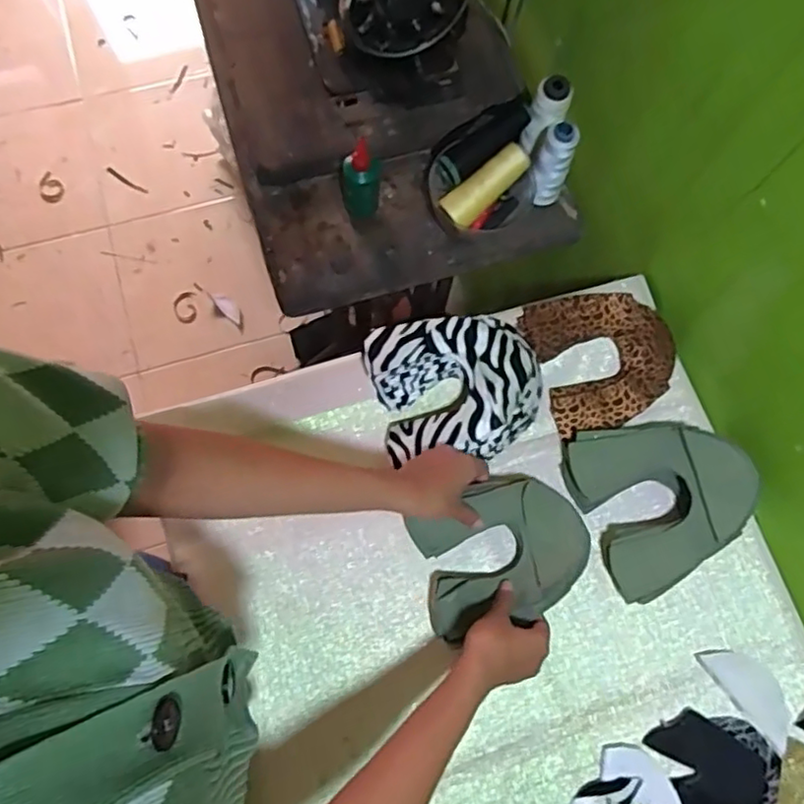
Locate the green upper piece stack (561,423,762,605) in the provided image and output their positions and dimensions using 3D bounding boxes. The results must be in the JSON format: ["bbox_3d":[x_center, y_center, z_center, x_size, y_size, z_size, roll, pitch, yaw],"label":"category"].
[{"bbox_3d":[0.272,0.102,0.654,0.161,0.065,0.179,-15,75,-6],"label":"green upper piece stack"}]

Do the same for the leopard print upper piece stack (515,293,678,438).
[{"bbox_3d":[0.226,-0.054,0.716,0.149,0.035,0.155,-21,75,-8],"label":"leopard print upper piece stack"}]

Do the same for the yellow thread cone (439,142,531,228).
[{"bbox_3d":[0.099,-0.250,0.730,0.114,0.038,0.037,-39,78,3],"label":"yellow thread cone"}]

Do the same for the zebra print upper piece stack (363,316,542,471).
[{"bbox_3d":[0.058,-0.016,0.682,0.174,0.077,0.146,-11,74,-5],"label":"zebra print upper piece stack"}]

